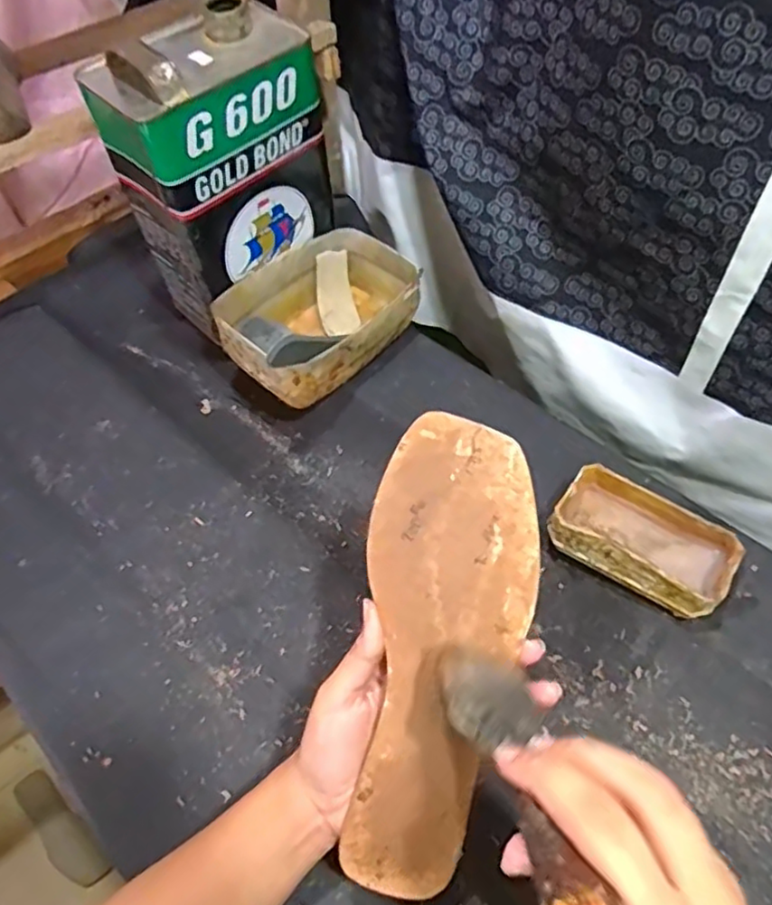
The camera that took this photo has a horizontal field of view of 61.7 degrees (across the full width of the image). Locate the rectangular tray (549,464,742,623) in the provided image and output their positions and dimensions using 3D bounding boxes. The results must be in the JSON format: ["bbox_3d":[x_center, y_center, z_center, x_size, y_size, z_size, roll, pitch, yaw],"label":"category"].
[{"bbox_3d":[0.194,0.065,0.488,0.124,0.035,0.076,29,60,21],"label":"rectangular tray"}]

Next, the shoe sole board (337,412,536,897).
[{"bbox_3d":[0.026,0.105,0.340,0.083,0.018,0.244,9,85,8],"label":"shoe sole board"}]

